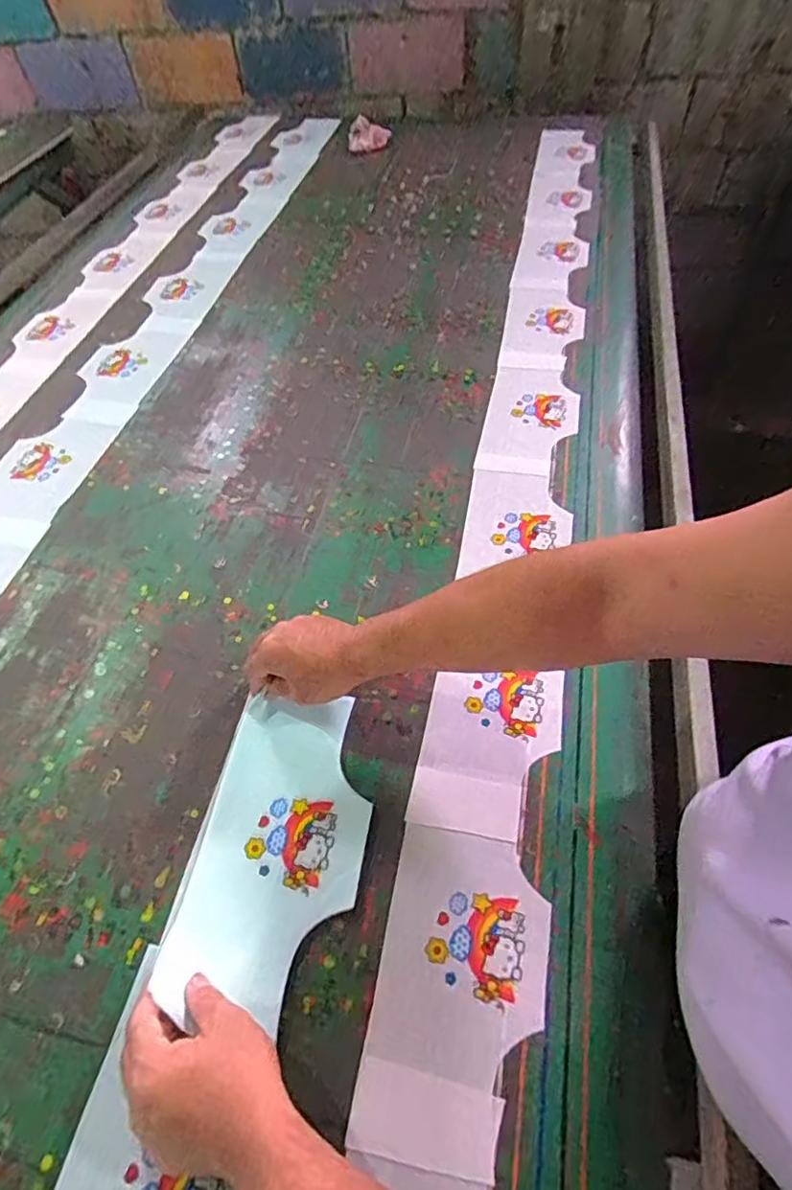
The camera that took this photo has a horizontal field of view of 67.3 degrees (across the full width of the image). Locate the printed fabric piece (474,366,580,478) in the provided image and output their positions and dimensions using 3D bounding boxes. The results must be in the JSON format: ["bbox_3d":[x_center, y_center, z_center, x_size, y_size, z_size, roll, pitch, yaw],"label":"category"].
[{"bbox_3d":[0.205,-0.269,0.902,0.133,0.009,0.243,10,59,9],"label":"printed fabric piece"}]

